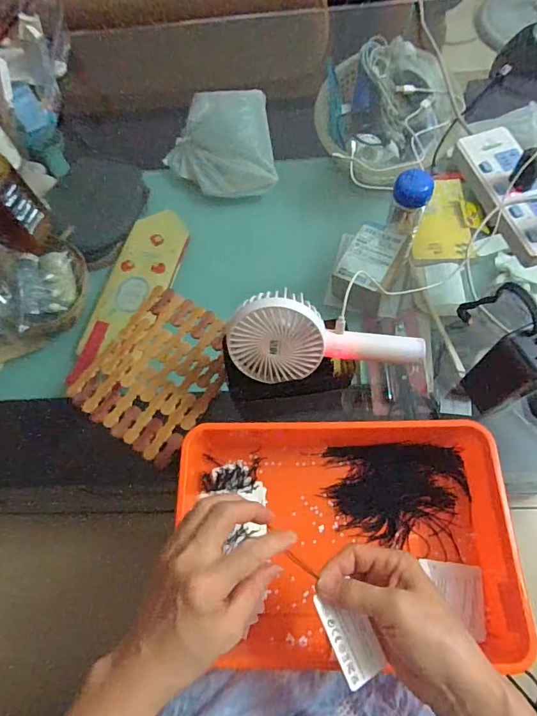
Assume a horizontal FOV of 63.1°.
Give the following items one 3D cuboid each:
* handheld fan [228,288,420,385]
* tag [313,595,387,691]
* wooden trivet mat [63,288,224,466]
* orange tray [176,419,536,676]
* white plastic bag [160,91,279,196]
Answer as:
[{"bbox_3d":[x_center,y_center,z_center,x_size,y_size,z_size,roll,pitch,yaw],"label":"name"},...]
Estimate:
[{"bbox_3d":[0.059,-0.021,0.458,0.195,0.093,0.042,1,37,0],"label":"handheld fan"},{"bbox_3d":[0.060,0.203,0.322,0.033,0.004,0.063,-13,71,-34],"label":"tag"},{"bbox_3d":[-0.135,0.013,0.547,0.154,0.008,0.190,31,73,14],"label":"wooden trivet mat"},{"bbox_3d":[0.070,0.176,0.425,0.303,0.065,0.246,-2,68,2],"label":"orange tray"},{"bbox_3d":[-0.101,-0.418,0.858,0.213,0.074,0.207,-8,68,0],"label":"white plastic bag"}]

